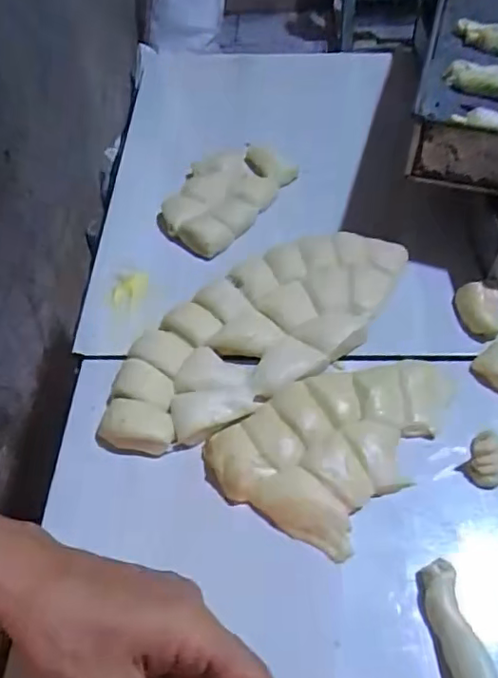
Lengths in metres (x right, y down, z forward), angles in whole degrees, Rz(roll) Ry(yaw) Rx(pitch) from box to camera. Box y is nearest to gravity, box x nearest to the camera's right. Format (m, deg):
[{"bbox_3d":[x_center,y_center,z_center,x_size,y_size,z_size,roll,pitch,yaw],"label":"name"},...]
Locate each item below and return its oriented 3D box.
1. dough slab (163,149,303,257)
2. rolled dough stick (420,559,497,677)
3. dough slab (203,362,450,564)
[{"bbox_3d":[-0.028,-0.141,0.550,0.088,0.024,0.146,28,59,21],"label":"dough slab"},{"bbox_3d":[0.120,0.180,0.302,0.022,0.021,0.112,-10,53,-6],"label":"rolled dough stick"},{"bbox_3d":[0.063,0.063,0.393,0.107,0.016,0.170,37,62,26],"label":"dough slab"}]

